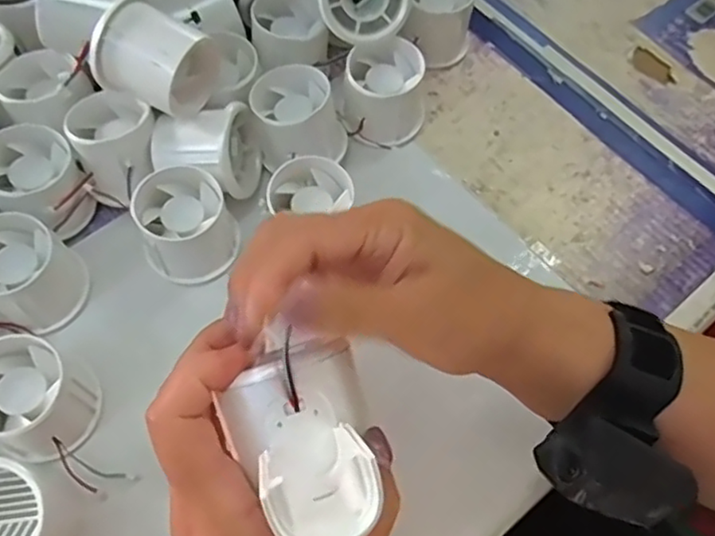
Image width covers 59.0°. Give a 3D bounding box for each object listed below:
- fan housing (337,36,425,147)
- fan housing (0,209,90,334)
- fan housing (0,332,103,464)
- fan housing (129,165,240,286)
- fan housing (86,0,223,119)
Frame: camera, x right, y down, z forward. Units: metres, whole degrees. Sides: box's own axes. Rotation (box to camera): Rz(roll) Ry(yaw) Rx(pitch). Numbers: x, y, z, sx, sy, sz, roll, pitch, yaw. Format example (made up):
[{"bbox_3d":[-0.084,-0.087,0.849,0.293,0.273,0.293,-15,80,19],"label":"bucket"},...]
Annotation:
[{"bbox_3d":[0.017,-0.117,0.427,0.056,0.051,0.053,1,64,-2],"label":"fan housing"},{"bbox_3d":[-0.189,0.003,0.363,0.053,0.048,0.051,35,67,14],"label":"fan housing"},{"bbox_3d":[-0.170,0.069,0.332,0.056,0.047,0.053,1,64,-2],"label":"fan housing"},{"bbox_3d":[-0.102,-0.025,0.380,0.054,0.048,0.057,-20,66,-12],"label":"fan housing"},{"bbox_3d":[-0.116,-0.120,0.367,0.052,0.059,0.054,22,65,8],"label":"fan housing"}]

